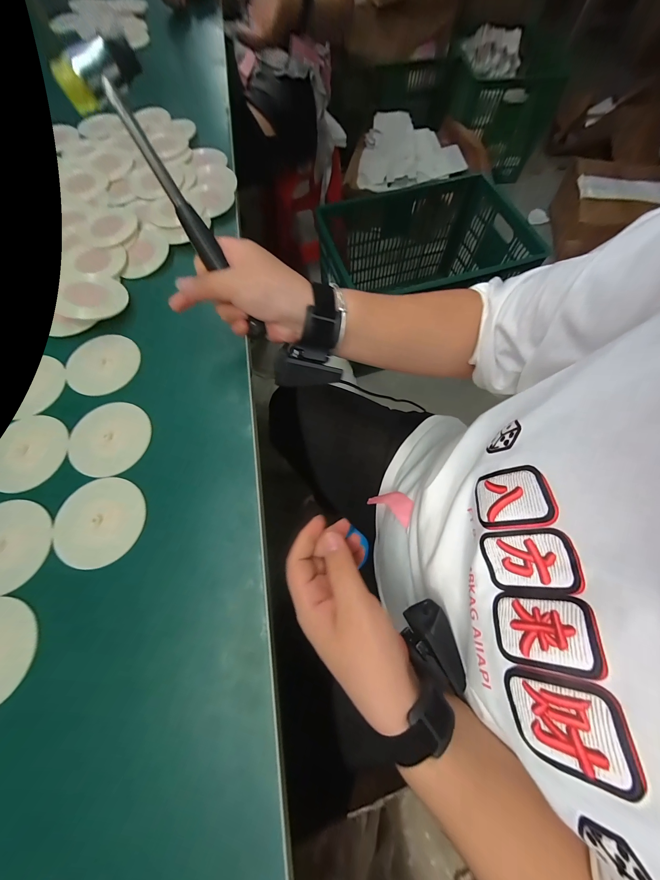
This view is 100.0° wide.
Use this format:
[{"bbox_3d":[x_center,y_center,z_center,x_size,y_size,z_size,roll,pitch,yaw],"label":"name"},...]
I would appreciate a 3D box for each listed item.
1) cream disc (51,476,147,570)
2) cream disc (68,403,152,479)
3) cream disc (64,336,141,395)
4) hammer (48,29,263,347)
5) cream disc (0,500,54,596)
[{"bbox_3d":[-0.230,0.081,0.278,0.080,0.009,0.084,0,70,0],"label":"cream disc"},{"bbox_3d":[-0.246,-0.002,0.311,0.079,0.008,0.084,0,70,0],"label":"cream disc"},{"bbox_3d":[-0.280,-0.094,0.343,0.083,0.004,0.083,0,70,0],"label":"cream disc"},{"bbox_3d":[-0.137,-0.217,0.257,0.064,0.025,0.262,-34,100,-11],"label":"hammer"},{"bbox_3d":[-0.316,0.101,0.265,0.090,0.005,0.082,0,70,0],"label":"cream disc"}]

